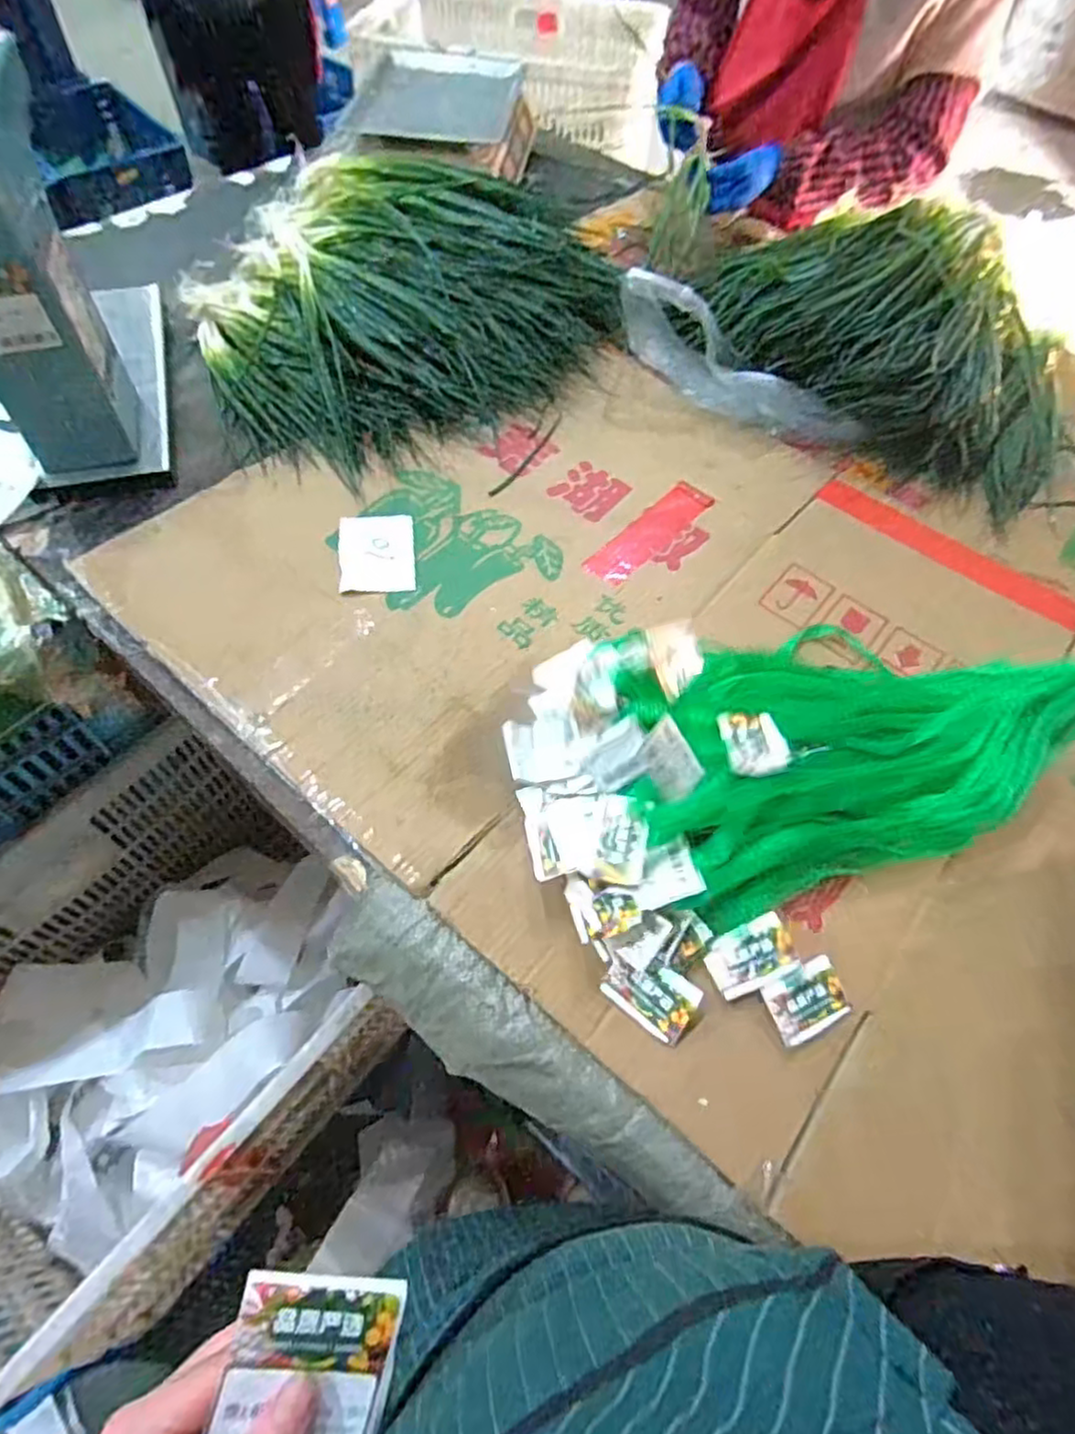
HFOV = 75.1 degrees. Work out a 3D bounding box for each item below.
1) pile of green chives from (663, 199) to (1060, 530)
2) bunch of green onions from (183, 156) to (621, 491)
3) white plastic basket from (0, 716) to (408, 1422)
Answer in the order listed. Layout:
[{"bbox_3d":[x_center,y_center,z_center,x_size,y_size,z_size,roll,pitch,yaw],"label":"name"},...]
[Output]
[{"bbox_3d":[0.442,-0.470,0.848,0.449,0.131,0.350,28,62,12],"label":"pile of green chives"},{"bbox_3d":[-0.181,-0.534,0.861,0.505,0.108,0.466,-32,67,-20],"label":"bunch of green onions"},{"bbox_3d":[-0.464,0.359,0.802,0.416,0.302,0.487,35,63,16],"label":"white plastic basket"}]

